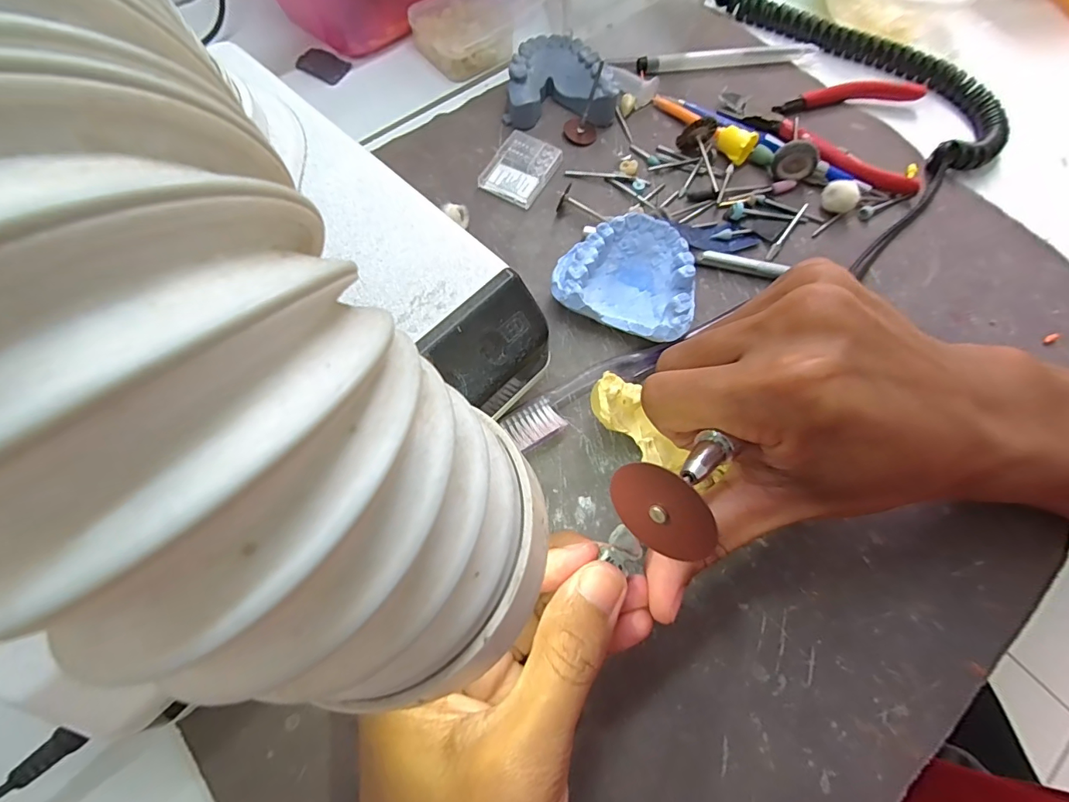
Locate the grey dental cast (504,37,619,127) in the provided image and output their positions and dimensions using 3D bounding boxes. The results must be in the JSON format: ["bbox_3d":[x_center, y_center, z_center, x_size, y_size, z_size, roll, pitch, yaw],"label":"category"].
[{"bbox_3d":[0.014,-0.198,0.293,0.066,0.023,0.052,-7,70,-5],"label":"grey dental cast"}]

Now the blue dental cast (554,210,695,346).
[{"bbox_3d":[0.048,-0.061,0.240,0.068,0.029,0.056,24,71,7],"label":"blue dental cast"}]

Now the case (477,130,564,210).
[{"bbox_3d":[-0.008,-0.137,0.278,0.036,0.008,0.045,28,71,8],"label":"case"}]

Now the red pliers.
[{"bbox_3d":[0.190,-0.174,0.292,0.107,0.021,0.087,11,70,2],"label":"red pliers"}]

